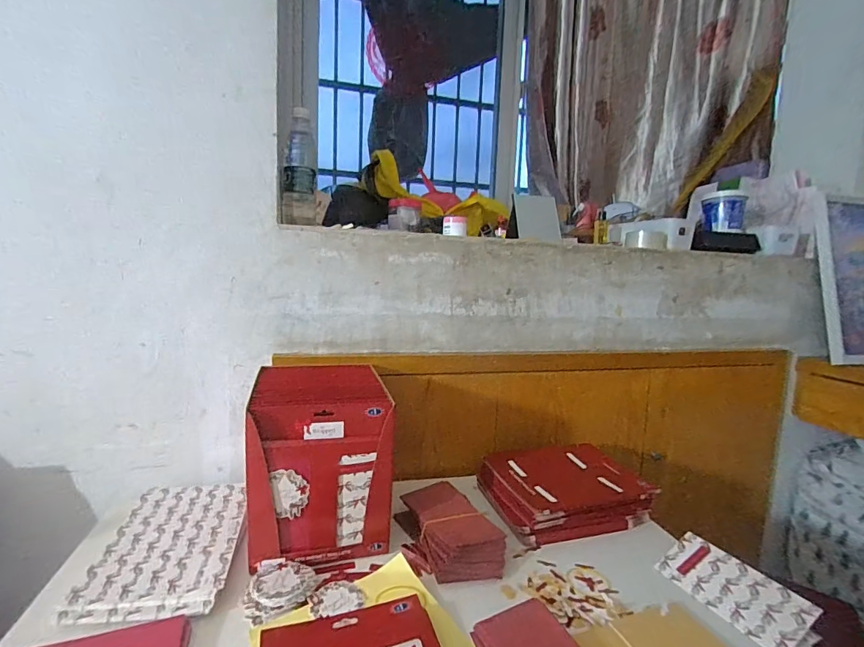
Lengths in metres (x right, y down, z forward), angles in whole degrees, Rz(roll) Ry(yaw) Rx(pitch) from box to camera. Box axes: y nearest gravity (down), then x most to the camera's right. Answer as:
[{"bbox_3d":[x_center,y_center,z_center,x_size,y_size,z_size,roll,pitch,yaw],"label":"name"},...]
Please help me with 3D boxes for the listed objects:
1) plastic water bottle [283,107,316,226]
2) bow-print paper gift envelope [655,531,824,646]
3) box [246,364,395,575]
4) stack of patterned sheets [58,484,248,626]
[{"bbox_3d":[-0.260,-0.306,0.849,0.065,0.206,0.056,0,7,-19],"label":"plastic water bottle"},{"bbox_3d":[0.412,0.366,0.599,0.084,0.010,0.173,-35,22,-16],"label":"bow-print paper gift envelope"},{"bbox_3d":[-0.184,0.214,0.711,0.197,0.237,0.206,0,7,-17],"label":"box"},{"bbox_3d":[-0.383,0.323,0.648,0.176,0.025,0.278,1,7,-13],"label":"stack of patterned sheets"}]

